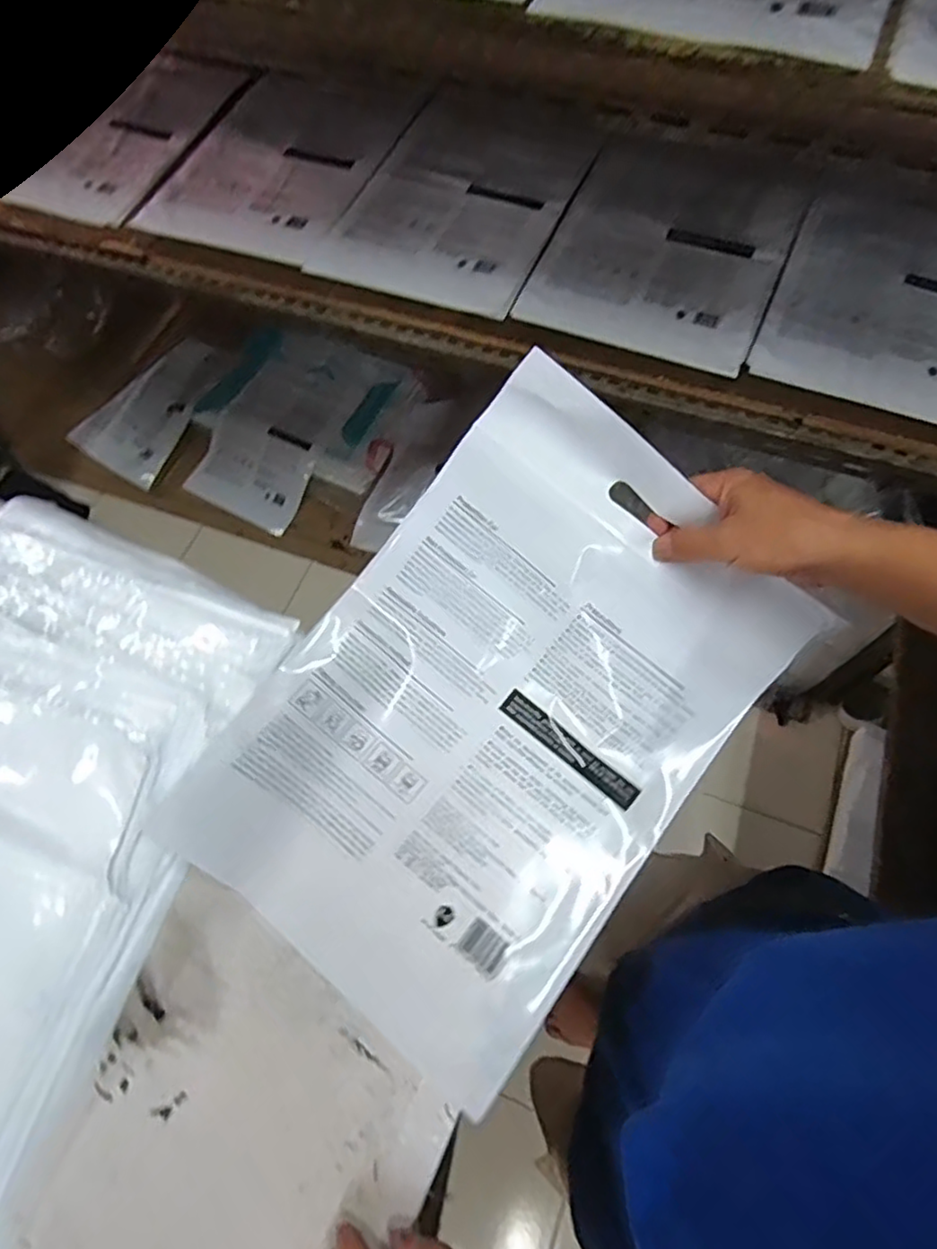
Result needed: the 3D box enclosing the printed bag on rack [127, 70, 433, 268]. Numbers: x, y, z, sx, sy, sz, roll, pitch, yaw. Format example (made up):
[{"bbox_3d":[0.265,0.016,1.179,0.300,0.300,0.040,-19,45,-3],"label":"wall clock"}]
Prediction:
[{"bbox_3d":[-0.299,-0.706,1.004,0.301,0.055,0.362,26,76,11],"label":"printed bag on rack"}]

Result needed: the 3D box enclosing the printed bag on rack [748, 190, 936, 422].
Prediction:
[{"bbox_3d":[0.565,-0.445,0.831,0.298,0.038,0.445,21,67,12],"label":"printed bag on rack"}]

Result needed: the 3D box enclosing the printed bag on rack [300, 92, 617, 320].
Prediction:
[{"bbox_3d":[-0.018,-0.628,0.948,0.317,0.047,0.391,23,67,12],"label":"printed bag on rack"}]

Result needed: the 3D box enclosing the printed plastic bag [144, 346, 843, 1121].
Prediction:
[{"bbox_3d":[0.022,0.064,0.464,0.294,0.068,0.425,40,85,3],"label":"printed plastic bag"}]

